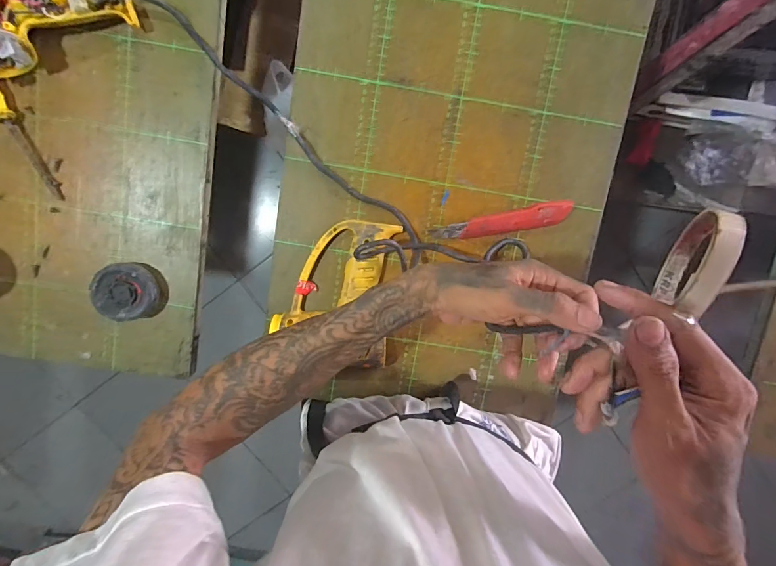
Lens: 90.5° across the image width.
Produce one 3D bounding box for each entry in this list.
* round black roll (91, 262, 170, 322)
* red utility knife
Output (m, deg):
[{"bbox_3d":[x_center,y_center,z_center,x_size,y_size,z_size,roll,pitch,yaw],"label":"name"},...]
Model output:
[{"bbox_3d":[-0.313,0.010,0.469,0.069,0.031,0.069,0,98,-2],"label":"round black roll"},{"bbox_3d":[0.139,-0.073,0.473,0.167,0.022,0.027,-12,99,0],"label":"red utility knife"}]

